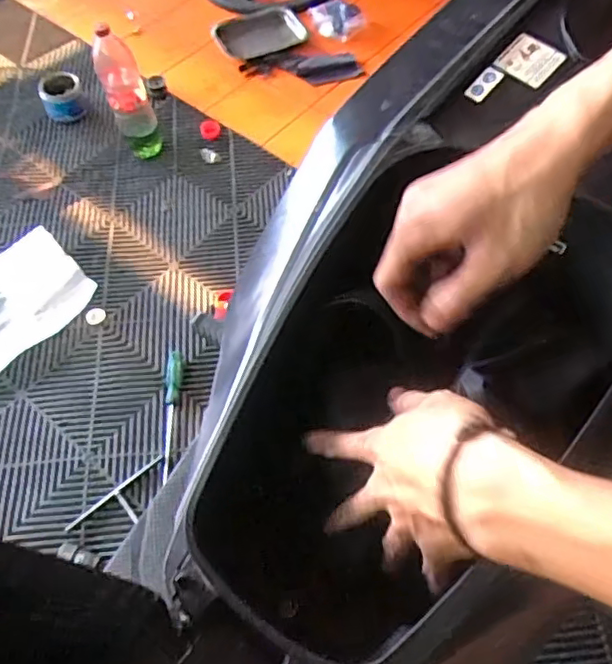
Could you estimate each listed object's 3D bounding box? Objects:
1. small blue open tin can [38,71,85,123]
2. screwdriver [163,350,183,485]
[{"bbox_3d":[-0.619,-0.600,1.500,0.104,0.084,0.098,0,60,0],"label":"small blue open tin can"},{"bbox_3d":[-0.254,0.153,1.103,0.032,0.036,0.242,1,74,1],"label":"screwdriver"}]

